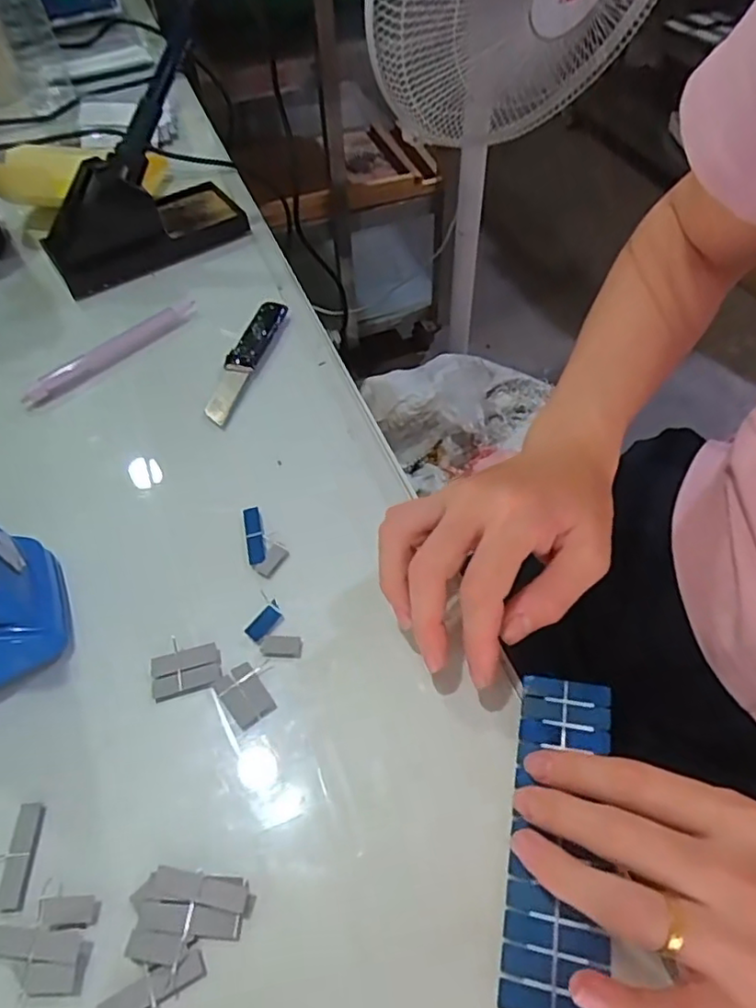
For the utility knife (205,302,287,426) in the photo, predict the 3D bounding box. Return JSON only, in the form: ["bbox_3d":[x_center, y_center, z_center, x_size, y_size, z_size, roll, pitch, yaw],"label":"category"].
[{"bbox_3d":[-0.094,-0.103,0.431,0.022,0.012,0.115,12,54,10],"label":"utility knife"}]

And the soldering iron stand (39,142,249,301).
[{"bbox_3d":[-0.195,-0.240,0.508,0.159,0.071,0.067,-35,60,-22],"label":"soldering iron stand"}]

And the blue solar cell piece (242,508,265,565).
[{"bbox_3d":[-0.071,0.017,0.350,0.009,0.004,0.038,-12,54,-7],"label":"blue solar cell piece"}]

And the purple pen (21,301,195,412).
[{"bbox_3d":[-0.191,-0.111,0.444,0.018,0.012,0.136,37,62,25],"label":"purple pen"}]

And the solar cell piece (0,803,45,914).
[{"bbox_3d":[-0.151,0.147,0.258,0.011,0.004,0.039,-4,53,-1],"label":"solar cell piece"}]

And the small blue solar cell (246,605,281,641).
[{"bbox_3d":[-0.059,0.060,0.315,0.010,0.004,0.019,30,59,21],"label":"small blue solar cell"}]

